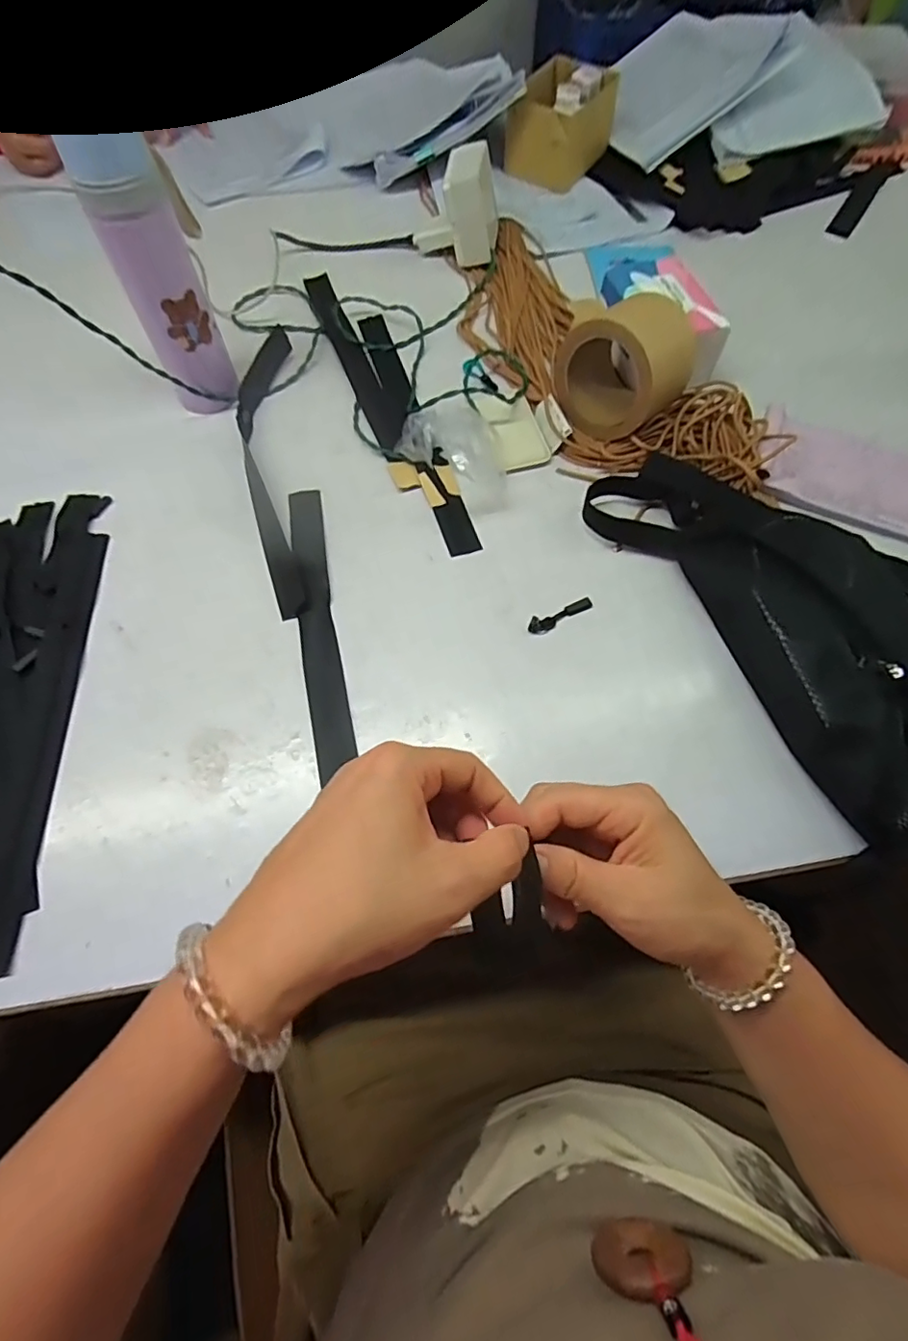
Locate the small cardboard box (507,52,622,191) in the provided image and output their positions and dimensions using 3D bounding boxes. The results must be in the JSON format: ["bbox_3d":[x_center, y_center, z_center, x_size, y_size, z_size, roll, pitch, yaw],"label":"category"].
[{"bbox_3d":[0.146,-0.746,0.764,0.113,0.080,0.137,26,67,11],"label":"small cardboard box"}]

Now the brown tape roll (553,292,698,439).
[{"bbox_3d":[0.163,-0.283,0.531,0.090,0.105,0.101,-40,72,-18],"label":"brown tape roll"}]

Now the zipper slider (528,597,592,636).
[{"bbox_3d":[0.092,-0.048,0.481,0.061,0.007,0.014,-26,68,-13],"label":"zipper slider"}]

